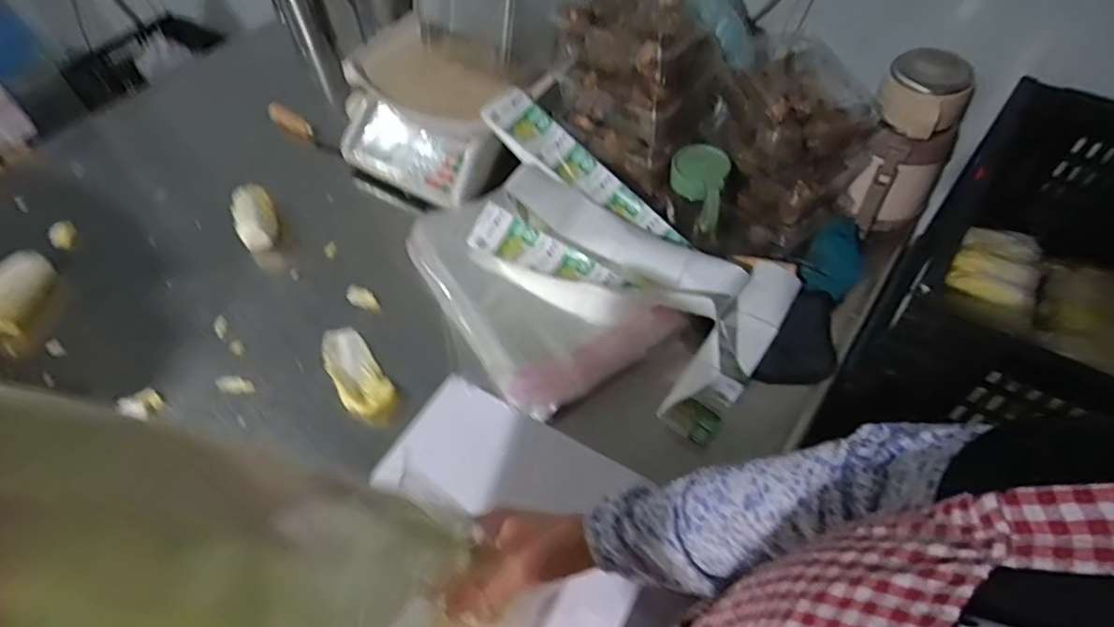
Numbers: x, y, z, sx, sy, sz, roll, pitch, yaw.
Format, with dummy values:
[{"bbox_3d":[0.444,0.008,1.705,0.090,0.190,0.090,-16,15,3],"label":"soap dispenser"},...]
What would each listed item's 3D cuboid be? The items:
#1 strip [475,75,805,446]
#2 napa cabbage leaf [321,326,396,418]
[{"bbox_3d":[0.048,-0.074,0.728,0.452,0.071,0.236,35,80,16],"label":"strip"},{"bbox_3d":[-0.241,0.067,0.711,0.054,0.022,0.137,-32,59,-19],"label":"napa cabbage leaf"}]

